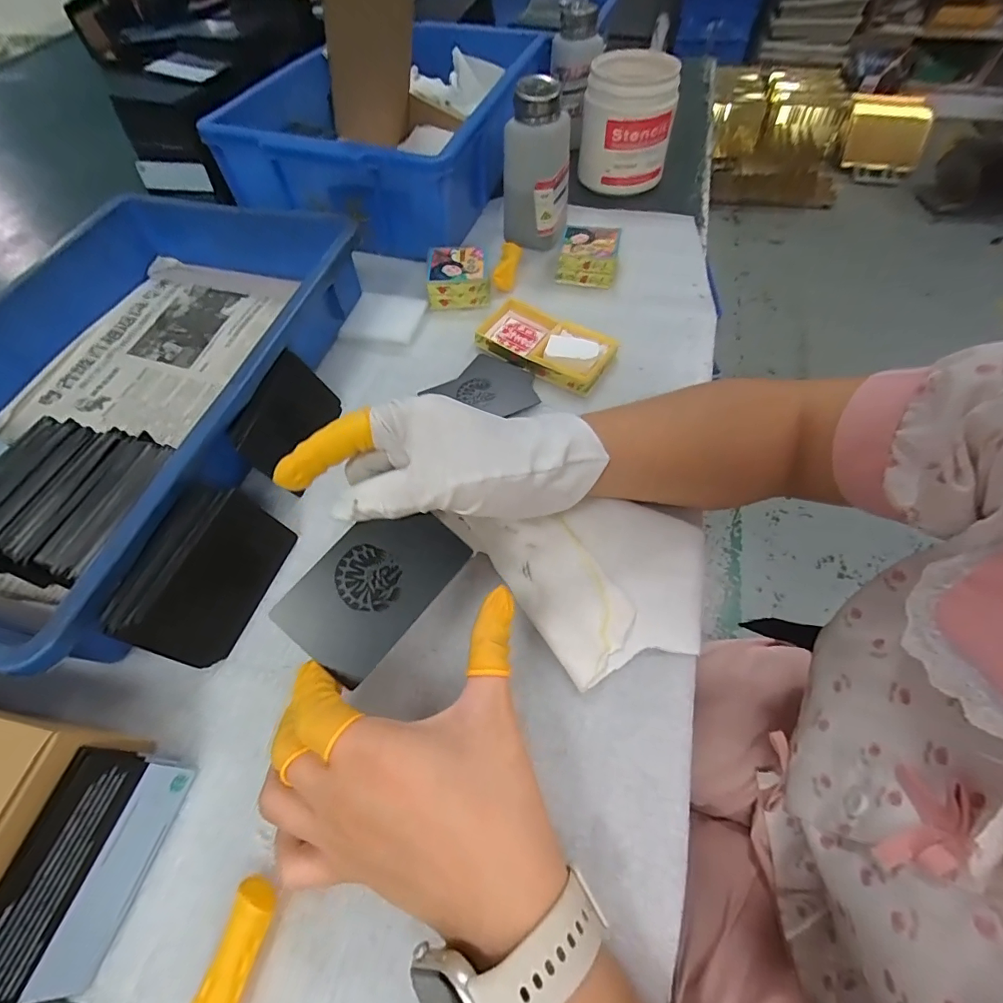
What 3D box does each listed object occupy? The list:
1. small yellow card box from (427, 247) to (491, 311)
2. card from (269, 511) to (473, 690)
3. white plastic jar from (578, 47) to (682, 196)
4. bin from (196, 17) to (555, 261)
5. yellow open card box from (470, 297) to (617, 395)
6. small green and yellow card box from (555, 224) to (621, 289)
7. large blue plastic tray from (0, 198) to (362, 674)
[{"bbox_3d":[-0.040,-0.211,0.436,0.056,0.028,0.054,-1,59,2],"label":"small yellow card box"},{"bbox_3d":[-0.061,0.039,0.225,0.053,0.004,0.084,40,77,4],"label":"card"},{"bbox_3d":[0.140,-0.417,0.520,0.096,0.105,0.085,12,60,9],"label":"white plastic jar"},{"bbox_3d":[-0.101,-0.421,0.526,0.237,0.101,0.389,16,61,11],"label":"bin"},{"bbox_3d":[0.034,-0.134,0.391,0.113,0.021,0.057,27,63,17],"label":"yellow open card box"},{"bbox_3d":[0.083,-0.234,0.445,0.053,0.031,0.048,12,60,9],"label":"small green and yellow card box"},{"bbox_3d":[-0.280,-0.086,0.344,0.254,0.065,0.363,13,60,10],"label":"large blue plastic tray"}]

